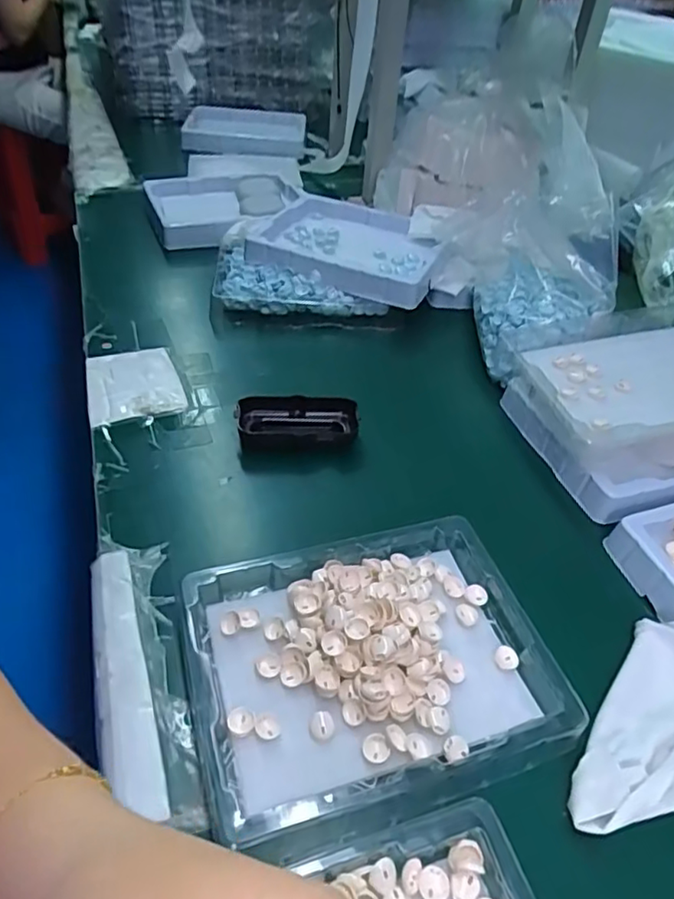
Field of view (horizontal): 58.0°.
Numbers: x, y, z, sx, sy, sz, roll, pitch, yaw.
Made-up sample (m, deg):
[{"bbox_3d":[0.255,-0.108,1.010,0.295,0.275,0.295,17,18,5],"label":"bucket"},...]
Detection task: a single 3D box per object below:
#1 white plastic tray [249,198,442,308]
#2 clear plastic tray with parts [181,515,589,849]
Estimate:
[{"bbox_3d":[0.017,-0.252,0.745,0.220,0.030,0.190,22,45,17],"label":"white plastic tray"},{"bbox_3d":[0.020,0.132,0.386,0.215,0.033,0.166,-11,45,-16],"label":"clear plastic tray with parts"}]

